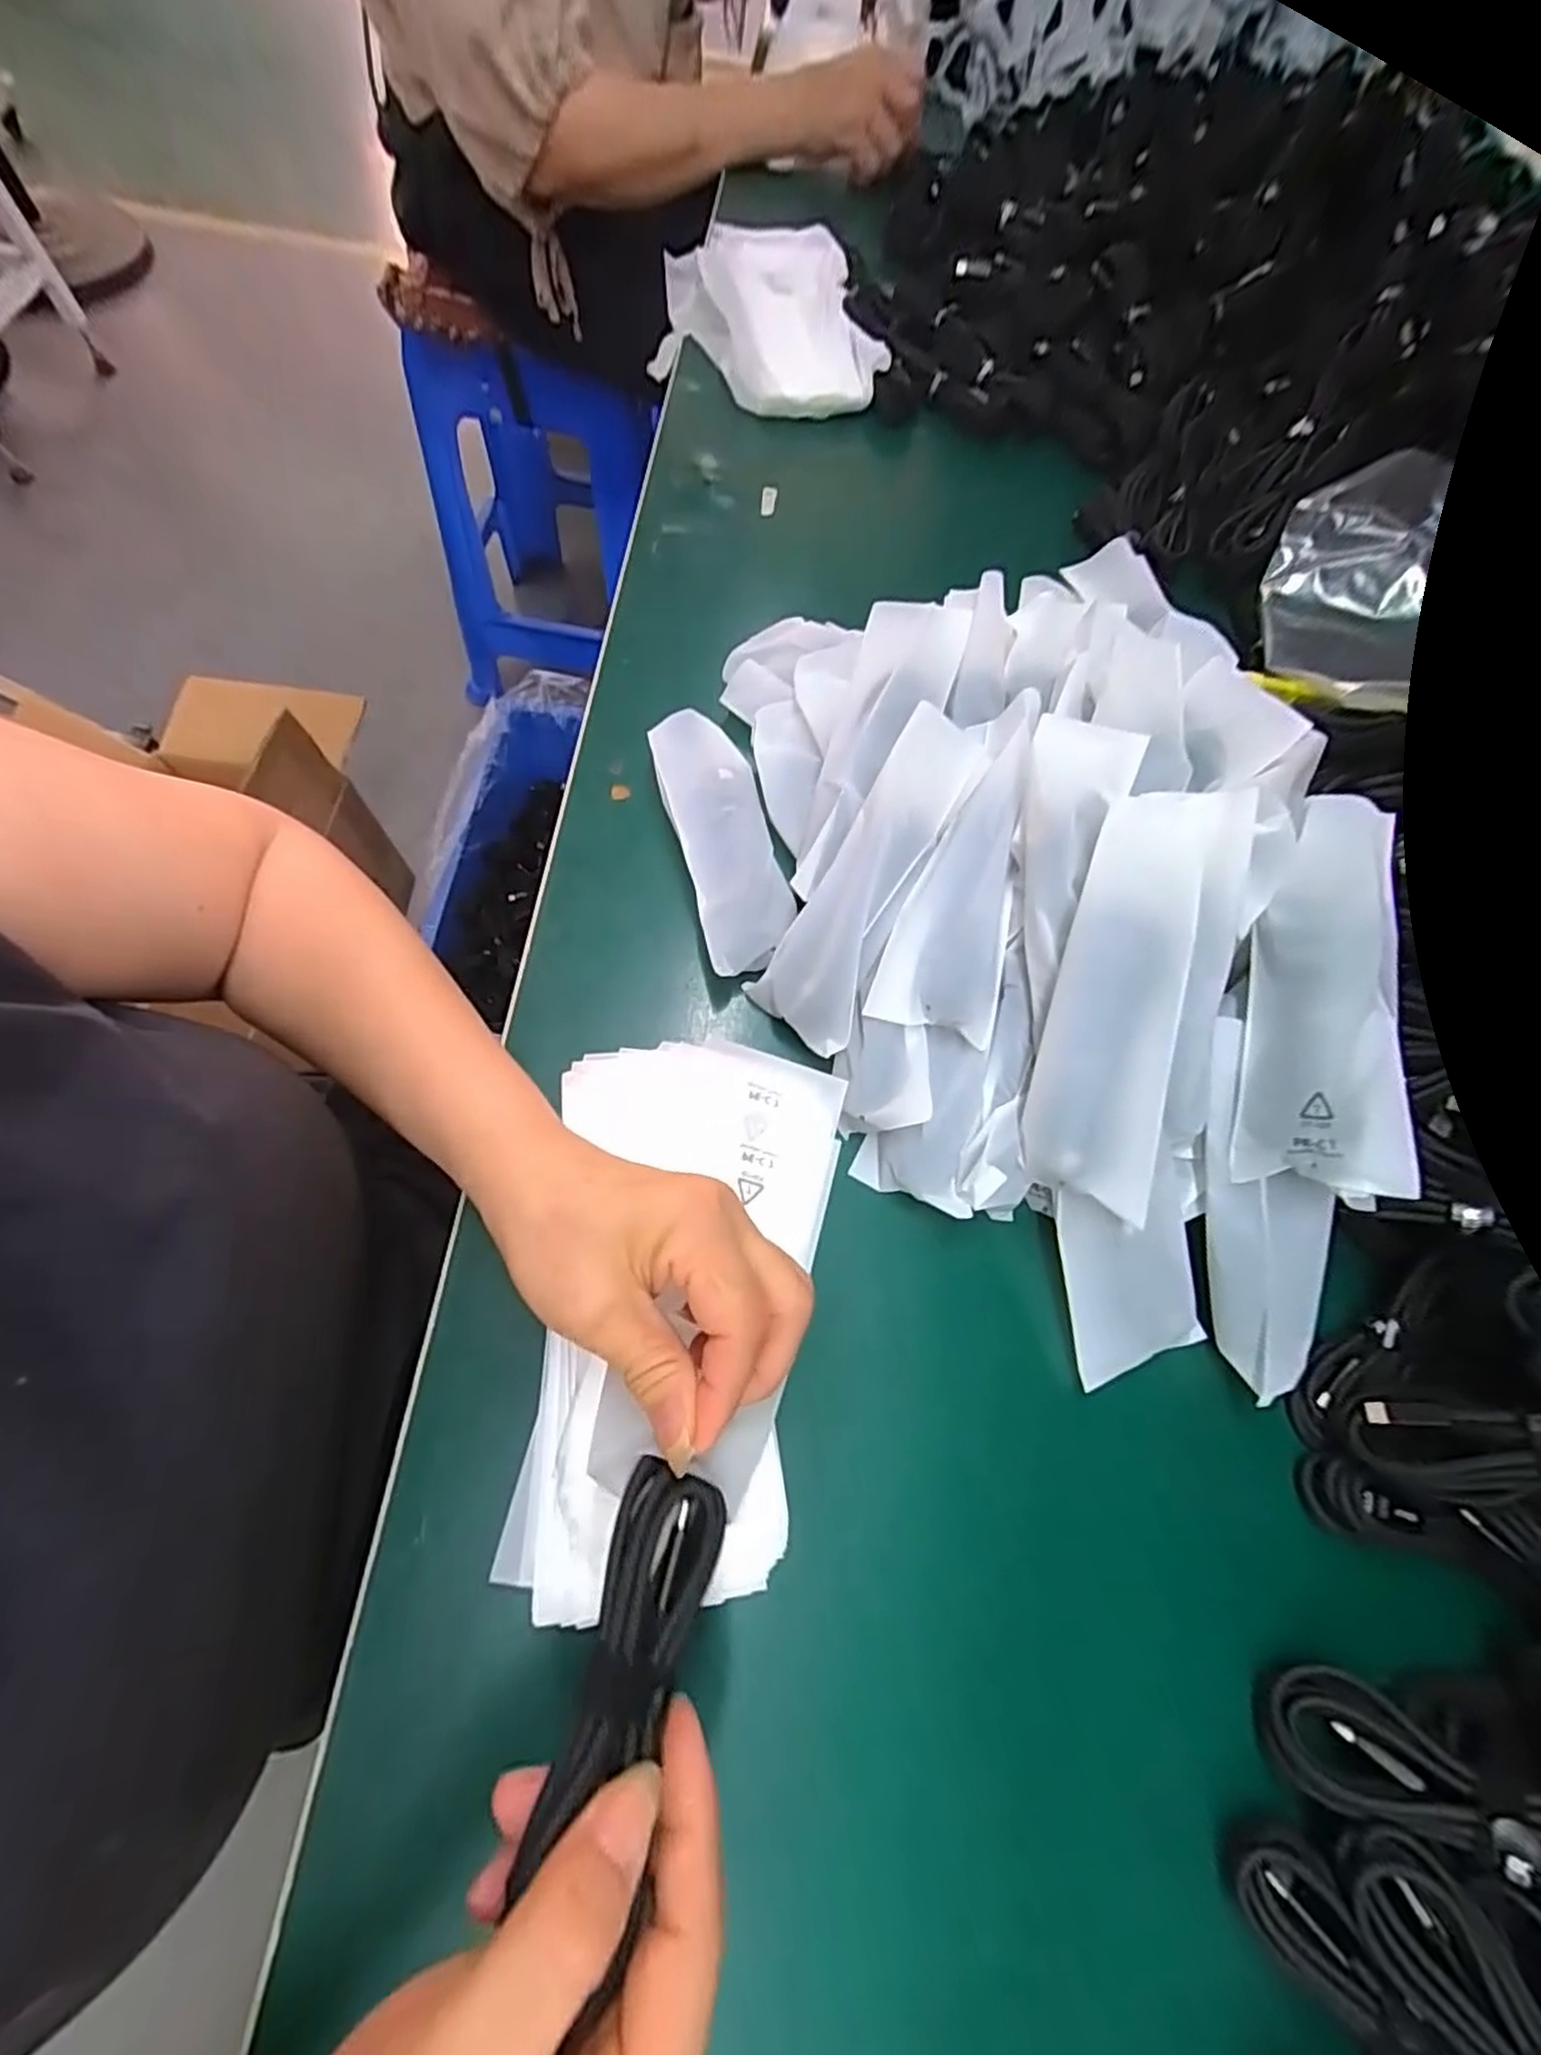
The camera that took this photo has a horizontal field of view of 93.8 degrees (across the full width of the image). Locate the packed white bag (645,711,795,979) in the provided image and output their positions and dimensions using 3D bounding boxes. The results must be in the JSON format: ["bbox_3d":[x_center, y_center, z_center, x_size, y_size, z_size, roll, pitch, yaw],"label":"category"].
[{"bbox_3d":[-0.024,-0.098,0.372,0.048,0.018,0.146,-13,71,-10],"label":"packed white bag"}]

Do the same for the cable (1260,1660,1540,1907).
[{"bbox_3d":[0.226,0.254,0.235,0.106,0.022,0.039,2,64,41],"label":"cable"}]

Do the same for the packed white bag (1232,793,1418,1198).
[{"bbox_3d":[0.224,-0.013,0.291,0.048,0.032,0.150,5,88,4],"label":"packed white bag"}]

